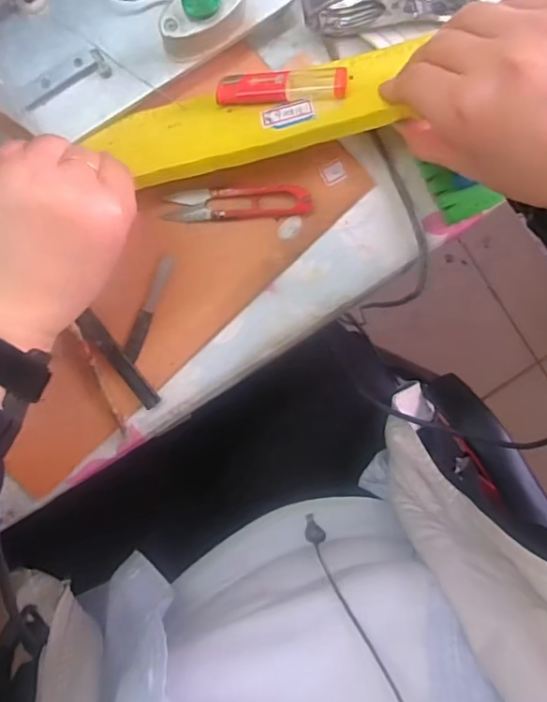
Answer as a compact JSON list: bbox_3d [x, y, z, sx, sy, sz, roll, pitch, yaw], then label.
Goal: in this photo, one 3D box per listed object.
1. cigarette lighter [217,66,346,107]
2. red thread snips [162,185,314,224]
[{"bbox_3d":[0.005,-0.172,0.347,0.085,0.012,0.023,4,91,15],"label":"cigarette lighter"},{"bbox_3d":[-0.024,-0.103,0.371,0.100,0.008,0.022,-4,91,-1],"label":"red thread snips"}]

